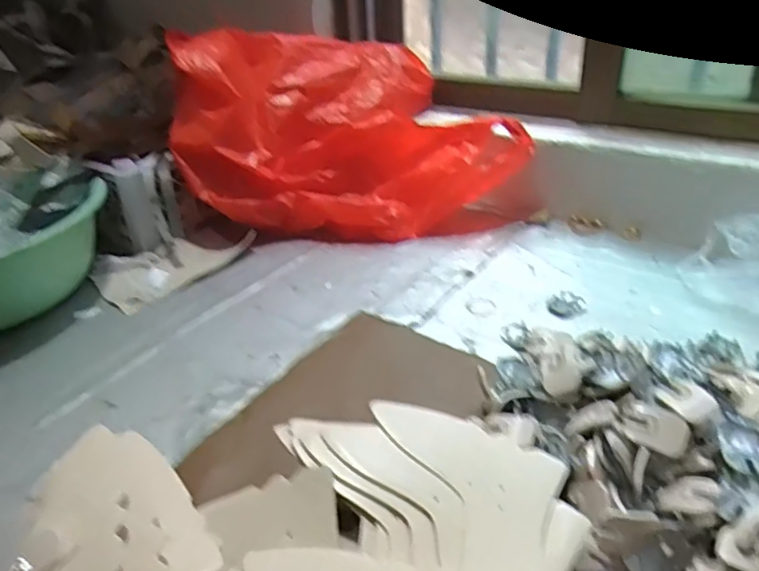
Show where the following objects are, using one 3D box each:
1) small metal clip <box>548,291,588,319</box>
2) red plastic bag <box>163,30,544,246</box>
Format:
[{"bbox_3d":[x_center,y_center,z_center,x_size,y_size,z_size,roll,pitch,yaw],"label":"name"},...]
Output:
[{"bbox_3d":[0.207,0.019,0.658,0.045,0.013,0.034,-21,34,-26],"label":"small metal clip"},{"bbox_3d":[-0.049,-0.215,0.856,0.457,0.243,0.232,-10,31,-10],"label":"red plastic bag"}]

